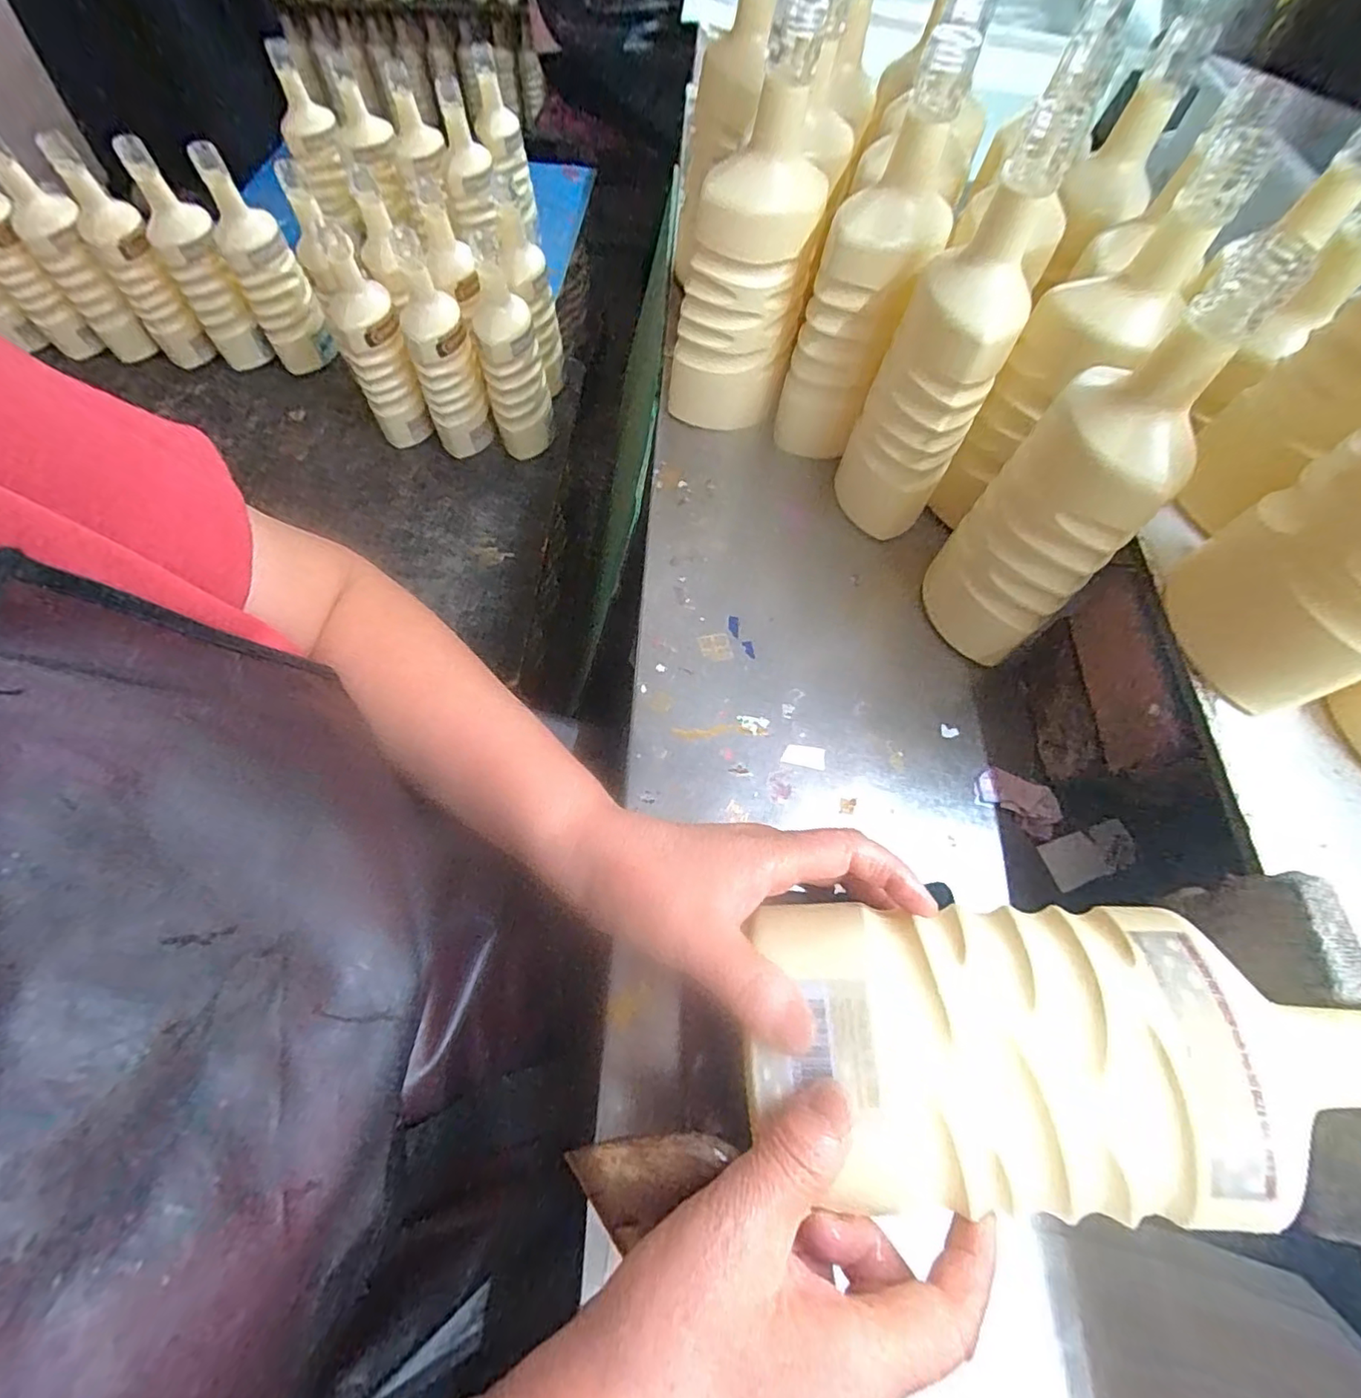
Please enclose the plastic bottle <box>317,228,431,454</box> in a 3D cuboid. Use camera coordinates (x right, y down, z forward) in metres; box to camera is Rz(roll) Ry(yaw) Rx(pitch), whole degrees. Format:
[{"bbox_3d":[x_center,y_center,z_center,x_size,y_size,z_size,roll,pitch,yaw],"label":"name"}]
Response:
[{"bbox_3d":[-0.384,-0.436,0.745,0.076,0.231,0.072,-22,67,-12],"label":"plastic bottle"}]

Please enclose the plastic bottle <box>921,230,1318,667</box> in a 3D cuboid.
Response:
[{"bbox_3d":[0.234,-0.123,0.362,0.080,0.254,0.072,32,65,12],"label":"plastic bottle"}]

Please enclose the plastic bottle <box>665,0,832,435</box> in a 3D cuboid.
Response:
[{"bbox_3d":[0.054,-0.333,0.457,0.084,0.256,0.086,29,65,11],"label":"plastic bottle"}]

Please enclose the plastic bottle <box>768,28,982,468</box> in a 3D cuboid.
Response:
[{"bbox_3d":[0.138,-0.313,0.448,0.082,0.243,0.092,17,63,5],"label":"plastic bottle"}]

